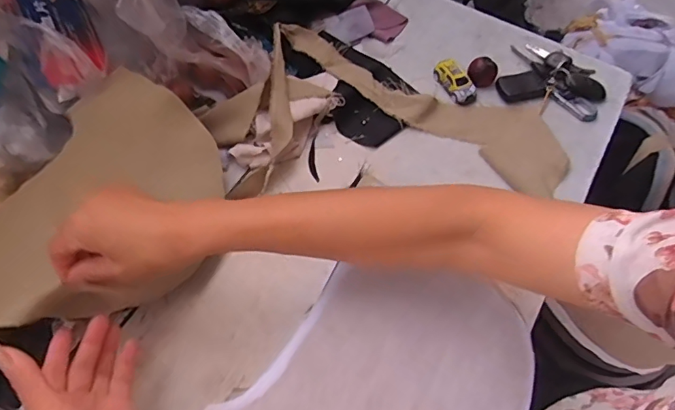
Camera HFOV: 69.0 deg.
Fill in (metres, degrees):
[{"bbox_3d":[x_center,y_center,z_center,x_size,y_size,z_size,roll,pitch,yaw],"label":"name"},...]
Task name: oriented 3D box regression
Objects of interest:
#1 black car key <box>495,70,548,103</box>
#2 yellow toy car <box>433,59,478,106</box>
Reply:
[{"bbox_3d":[0.232,-0.147,0.607,0.060,0.014,0.039,-12,62,-7],"label":"black car key"},{"bbox_3d":[0.146,-0.153,0.607,0.026,0.026,0.062,-32,67,-16],"label":"yellow toy car"}]

